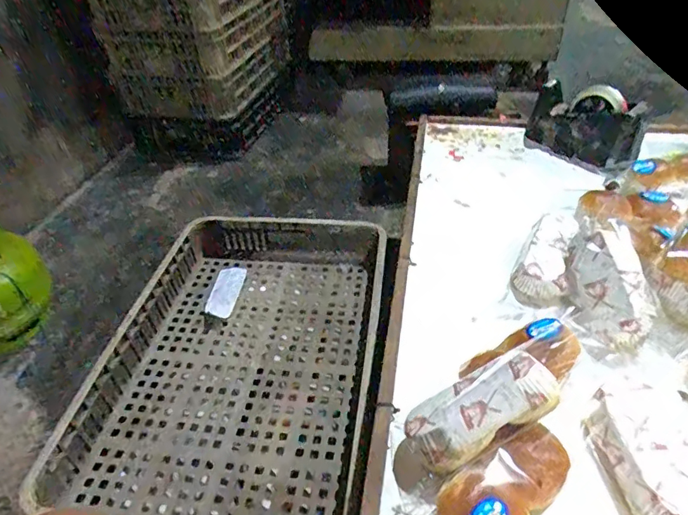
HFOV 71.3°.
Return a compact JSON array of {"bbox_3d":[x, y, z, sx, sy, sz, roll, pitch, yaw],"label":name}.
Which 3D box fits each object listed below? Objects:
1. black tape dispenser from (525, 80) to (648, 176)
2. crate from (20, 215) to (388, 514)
[{"bbox_3d":[0.450,-0.249,0.900,0.081,0.108,0.207,-30,47,-27],"label":"black tape dispenser"},{"bbox_3d":[-0.165,0.140,0.812,0.412,0.109,0.599,5,41,10],"label":"crate"}]

